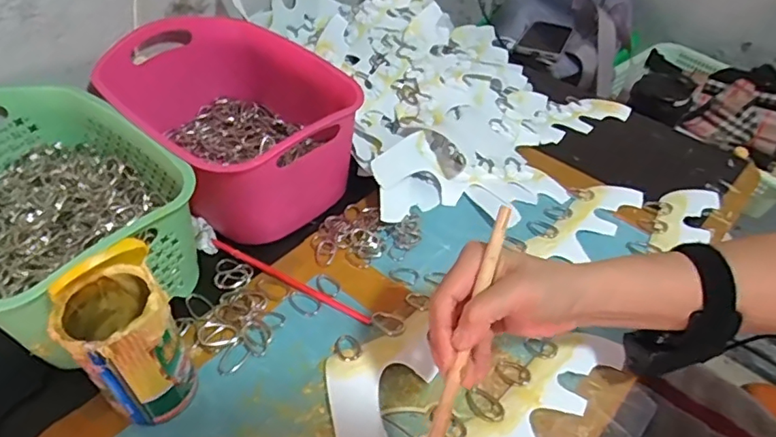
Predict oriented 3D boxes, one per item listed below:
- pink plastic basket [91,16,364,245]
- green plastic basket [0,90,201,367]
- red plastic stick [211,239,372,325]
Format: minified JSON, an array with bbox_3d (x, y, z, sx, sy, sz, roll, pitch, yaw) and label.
[{"bbox_3d":[-0.184,-0.113,0.600,0.302,0.118,0.194,34,54,27],"label":"pink plastic basket"},{"bbox_3d":[-0.304,-0.004,0.487,0.269,0.115,0.189,32,53,26],"label":"green plastic basket"},{"bbox_3d":[-0.095,0.058,0.520,0.184,0.006,0.009,25,49,18],"label":"red plastic stick"}]

